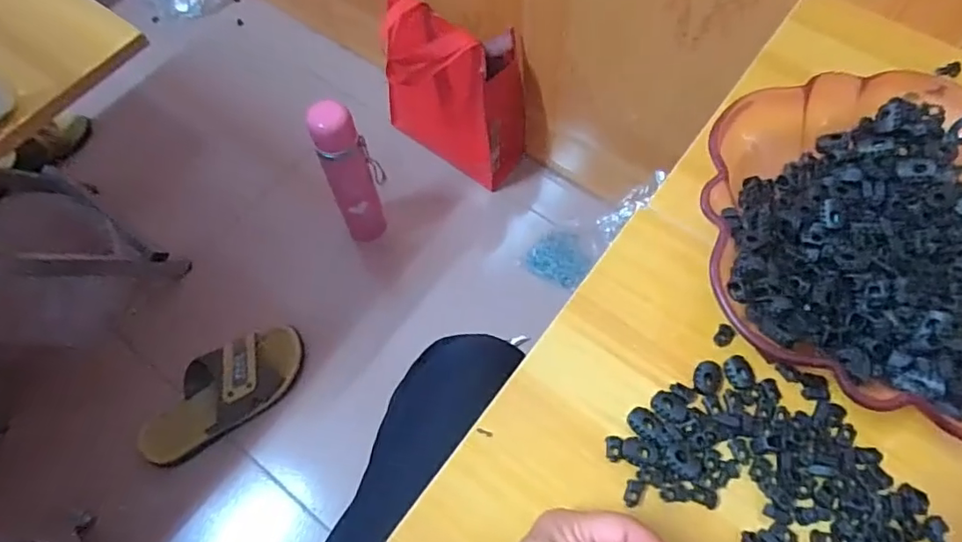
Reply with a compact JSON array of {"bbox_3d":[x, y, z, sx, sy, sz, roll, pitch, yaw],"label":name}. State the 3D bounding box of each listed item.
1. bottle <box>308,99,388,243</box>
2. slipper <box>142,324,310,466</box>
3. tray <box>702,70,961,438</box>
[{"bbox_3d":[-0.190,-0.139,0.857,0.071,0.267,0.072,-10,65,-2],"label":"bottle"},{"bbox_3d":[-0.387,0.175,0.844,0.263,0.063,0.117,-33,68,-12],"label":"slipper"},{"bbox_3d":[0.285,-0.021,0.380,0.269,0.053,0.257,7,66,6],"label":"tray"}]

